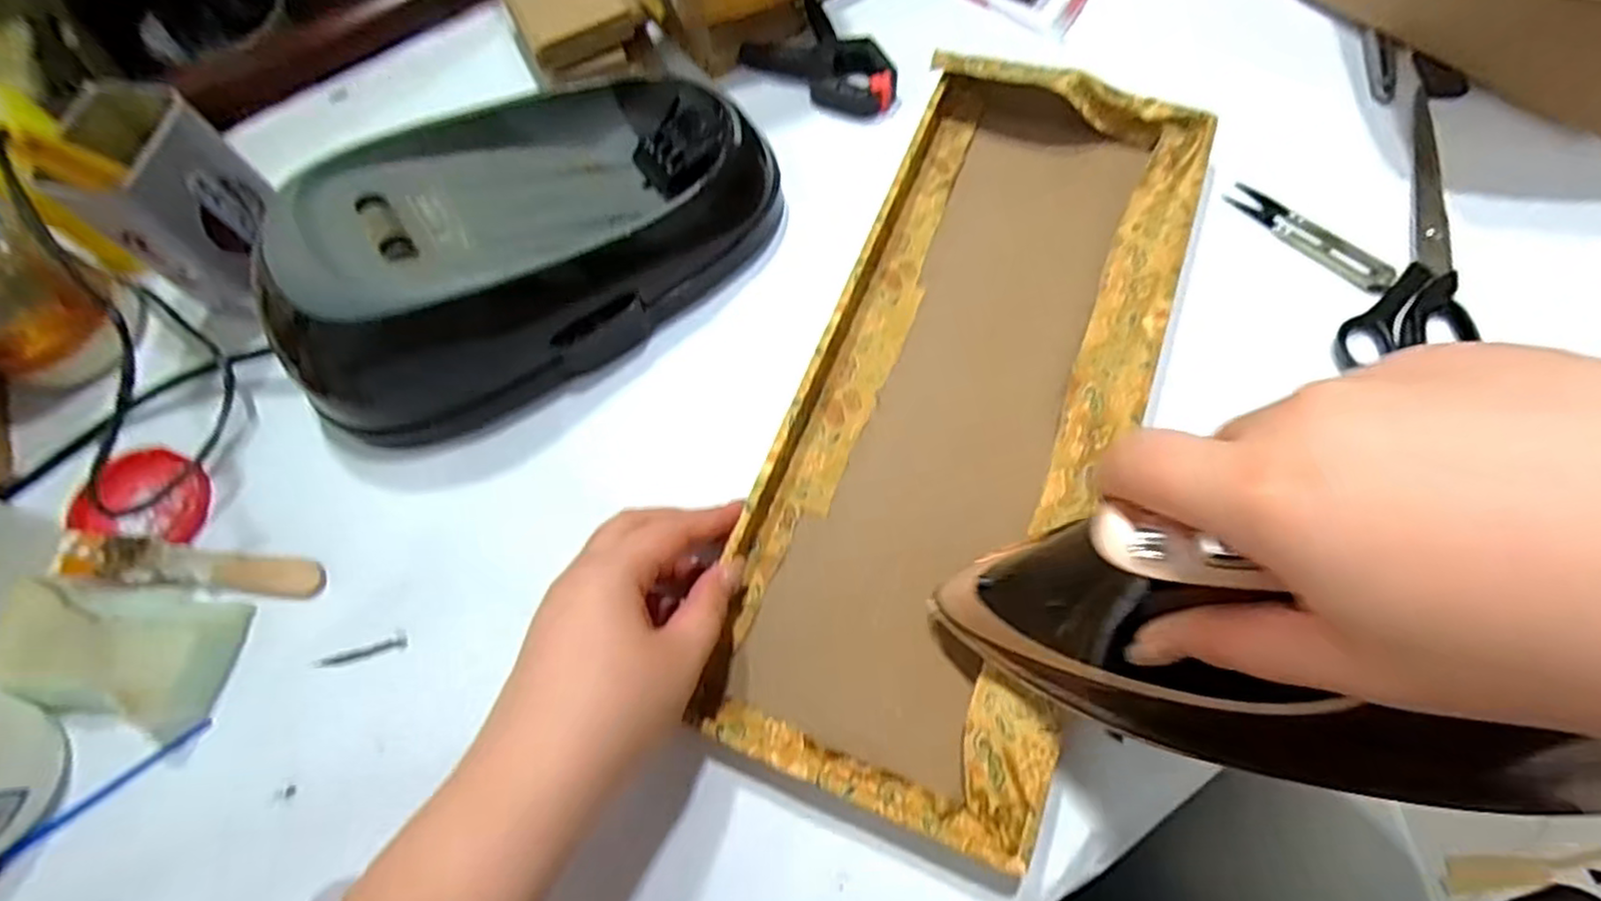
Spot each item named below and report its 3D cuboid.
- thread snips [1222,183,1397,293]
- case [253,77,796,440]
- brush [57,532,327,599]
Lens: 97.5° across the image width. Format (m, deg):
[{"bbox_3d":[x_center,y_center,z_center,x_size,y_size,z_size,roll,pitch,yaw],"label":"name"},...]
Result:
[{"bbox_3d":[0.304,-0.130,0.420,0.023,0.013,0.101,-39,71,-13],"label":"thread snips"},{"bbox_3d":[-0.153,-0.133,0.398,0.293,0.085,0.159,-32,71,-11],"label":"case"},{"bbox_3d":[-0.327,0.062,0.372,0.141,0.017,0.024,6,69,3],"label":"brush"}]

